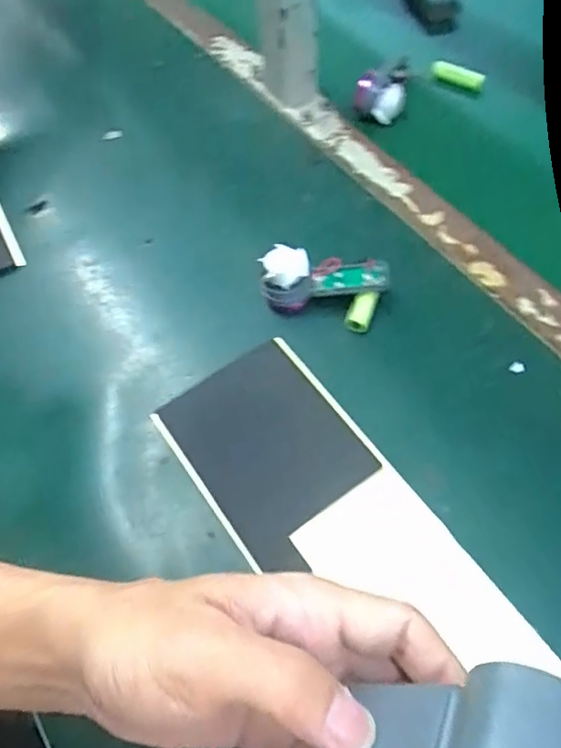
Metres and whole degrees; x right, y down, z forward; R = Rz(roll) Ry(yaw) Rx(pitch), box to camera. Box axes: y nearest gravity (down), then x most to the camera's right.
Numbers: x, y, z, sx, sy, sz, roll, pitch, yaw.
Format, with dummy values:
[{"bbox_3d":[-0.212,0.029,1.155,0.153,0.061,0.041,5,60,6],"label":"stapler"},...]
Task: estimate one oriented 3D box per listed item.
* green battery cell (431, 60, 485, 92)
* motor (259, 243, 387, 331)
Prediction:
[{"bbox_3d":[0.173,-0.290,0.558,0.051,0.018,0.018,19,63,-2],"label":"green battery cell"},{"bbox_3d":[0.031,-0.064,0.421,0.089,0.034,0.046,8,62,8],"label":"motor"}]

